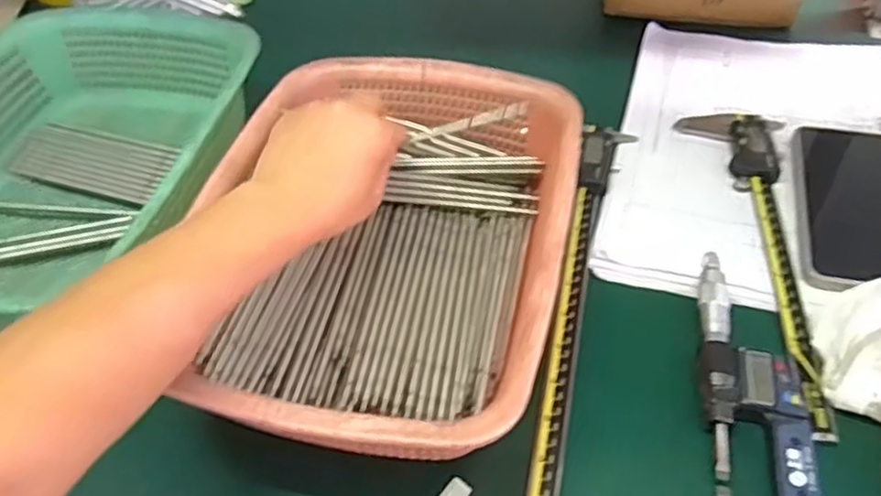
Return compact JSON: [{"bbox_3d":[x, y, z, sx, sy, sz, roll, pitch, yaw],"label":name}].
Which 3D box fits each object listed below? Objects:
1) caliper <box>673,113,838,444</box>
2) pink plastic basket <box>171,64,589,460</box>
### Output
[{"bbox_3d":[0.212,-0.001,0.500,0.069,0.016,0.277,5,49,7],"label":"caliper"},{"bbox_3d":[-0.035,-0.008,0.461,0.222,0.078,0.304,8,49,10],"label":"pink plastic basket"}]

